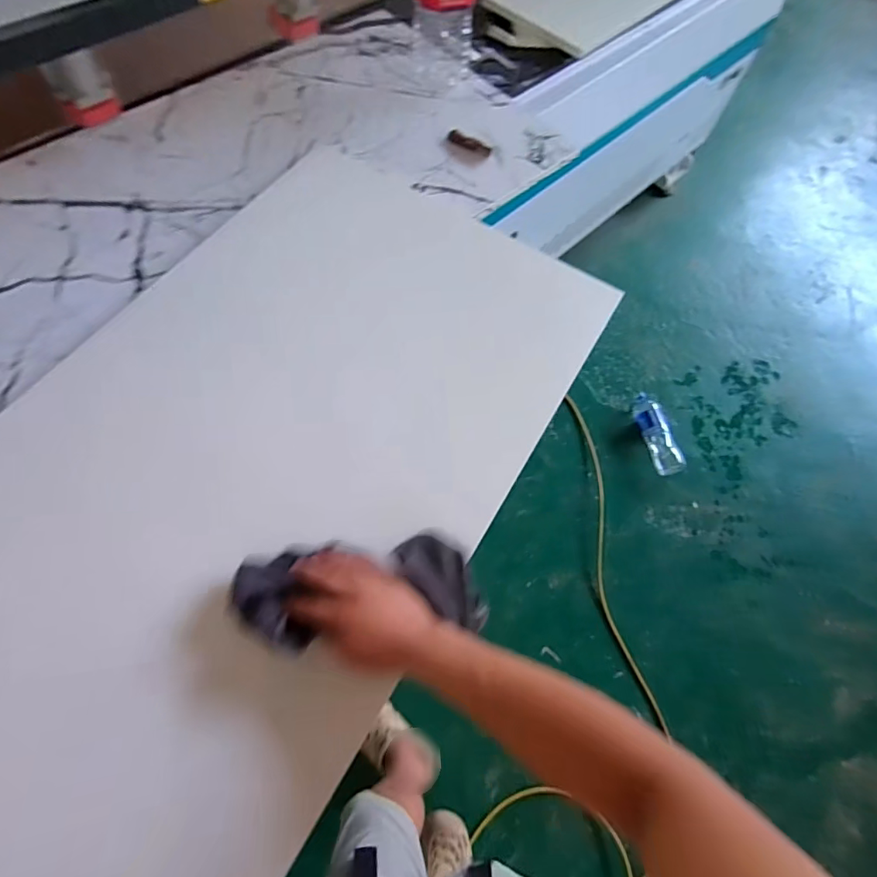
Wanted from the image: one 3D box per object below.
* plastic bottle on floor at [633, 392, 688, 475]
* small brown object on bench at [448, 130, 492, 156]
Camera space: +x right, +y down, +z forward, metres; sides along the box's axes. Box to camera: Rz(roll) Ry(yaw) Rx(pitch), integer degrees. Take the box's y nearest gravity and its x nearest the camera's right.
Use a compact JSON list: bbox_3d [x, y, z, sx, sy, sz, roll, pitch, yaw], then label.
[{"bbox_3d":[0.723,-0.023,1.639,0.108,0.088,0.298,-4,66,-6],"label":"plastic bottle on floor"},{"bbox_3d":[0.056,-0.550,0.916,0.089,0.010,0.027,31,68,10],"label":"small brown object on bench"}]

